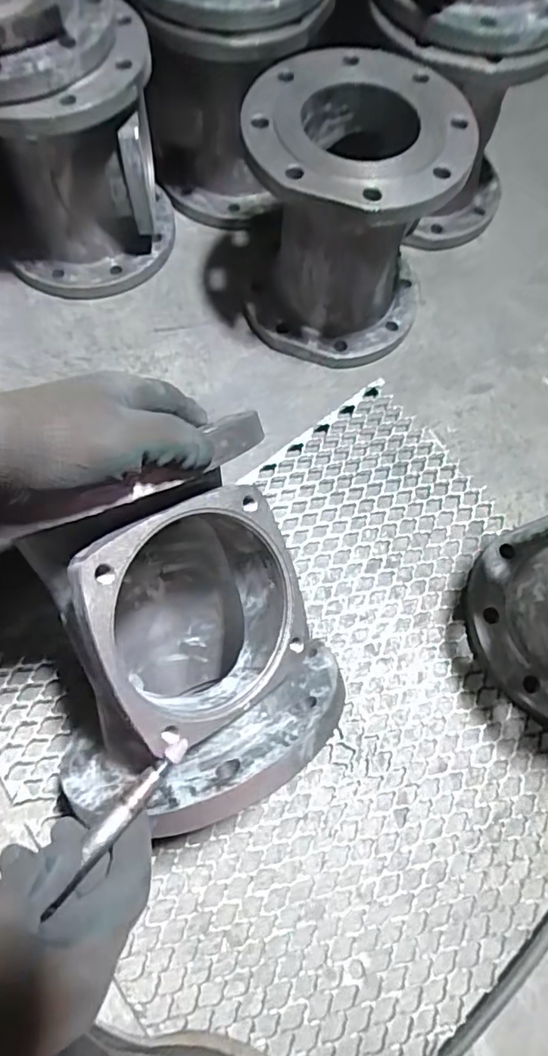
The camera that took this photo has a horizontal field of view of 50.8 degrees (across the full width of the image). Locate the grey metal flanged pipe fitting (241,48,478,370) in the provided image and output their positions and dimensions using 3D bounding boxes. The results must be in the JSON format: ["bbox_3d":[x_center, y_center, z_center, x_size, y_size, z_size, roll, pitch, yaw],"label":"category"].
[{"bbox_3d":[0.087,-0.367,0.701,0.222,0.262,0.214,0,68,-1],"label":"grey metal flanged pipe fitting"}]

